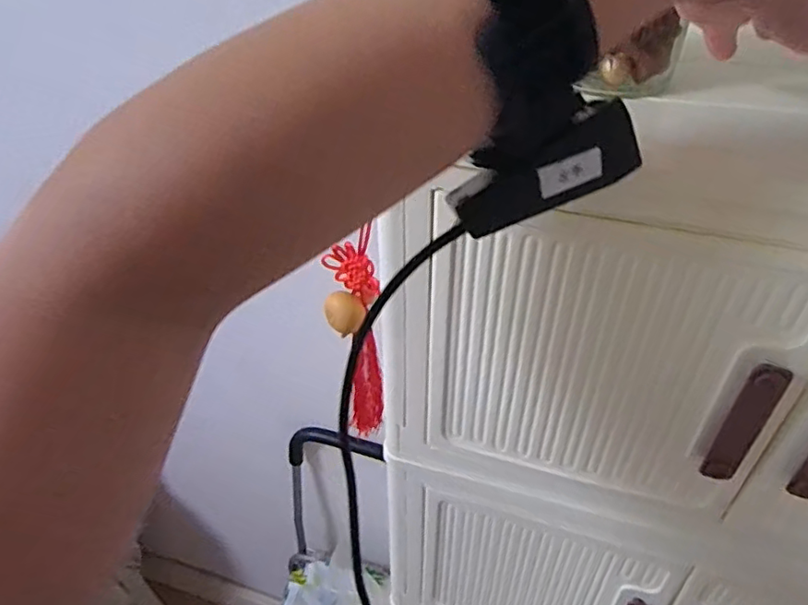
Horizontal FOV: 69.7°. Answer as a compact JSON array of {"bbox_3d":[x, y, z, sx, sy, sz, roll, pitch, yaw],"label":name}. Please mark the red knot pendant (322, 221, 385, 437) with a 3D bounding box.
[{"bbox_3d":[-0.033,0.030,0.405,0.035,0.180,0.031,2,40,2],"label":"red knot pendant"}]

